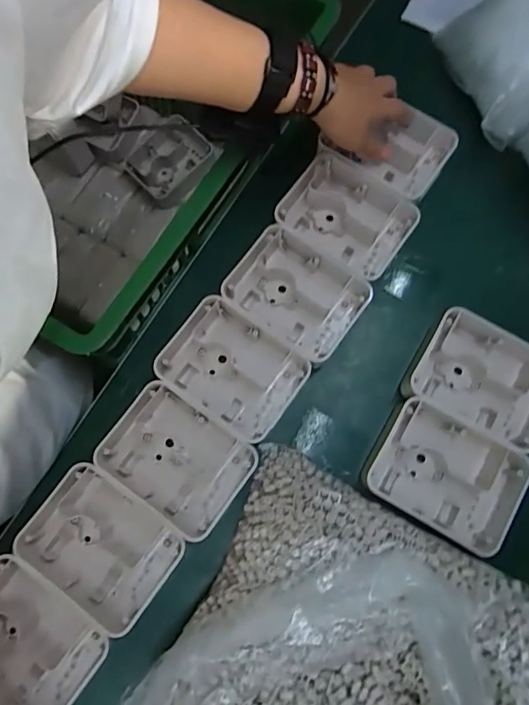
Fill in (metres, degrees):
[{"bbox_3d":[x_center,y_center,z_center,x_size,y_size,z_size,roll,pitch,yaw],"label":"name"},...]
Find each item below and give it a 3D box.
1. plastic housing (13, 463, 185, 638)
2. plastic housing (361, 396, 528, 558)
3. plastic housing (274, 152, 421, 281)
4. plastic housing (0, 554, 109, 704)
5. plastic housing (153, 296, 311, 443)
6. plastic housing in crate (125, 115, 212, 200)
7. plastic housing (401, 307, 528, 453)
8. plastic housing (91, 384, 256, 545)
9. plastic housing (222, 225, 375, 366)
[{"bbox_3d":[-0.146,0.176,0.433,0.127,0.035,0.099,35,80,7],"label":"plastic housing"},{"bbox_3d":[0.173,0.114,0.451,0.137,0.050,0.105,30,79,6],"label":"plastic housing"},{"bbox_3d":[0.088,-0.143,0.509,0.127,0.036,0.100,33,80,6],"label":"plastic housing"},{"bbox_3d":[-0.204,0.251,0.415,0.123,0.049,0.102,34,80,6],"label":"plastic housing"},{"bbox_3d":[-0.030,0.016,0.472,0.125,0.034,0.102,35,80,7],"label":"plastic housing"},{"bbox_3d":[-0.166,-0.326,0.800,0.111,0.045,0.124,37,80,7],"label":"plastic housing in crate"},{"bbox_3d":[0.215,0.026,0.472,0.133,0.052,0.105,30,79,6],"label":"plastic housing"},{"bbox_3d":[-0.082,0.102,0.453,0.127,0.033,0.099,35,80,6],"label":"plastic housing"},{"bbox_3d":[0.034,-0.062,0.491,0.130,0.034,0.105,29,79,5],"label":"plastic housing"}]

